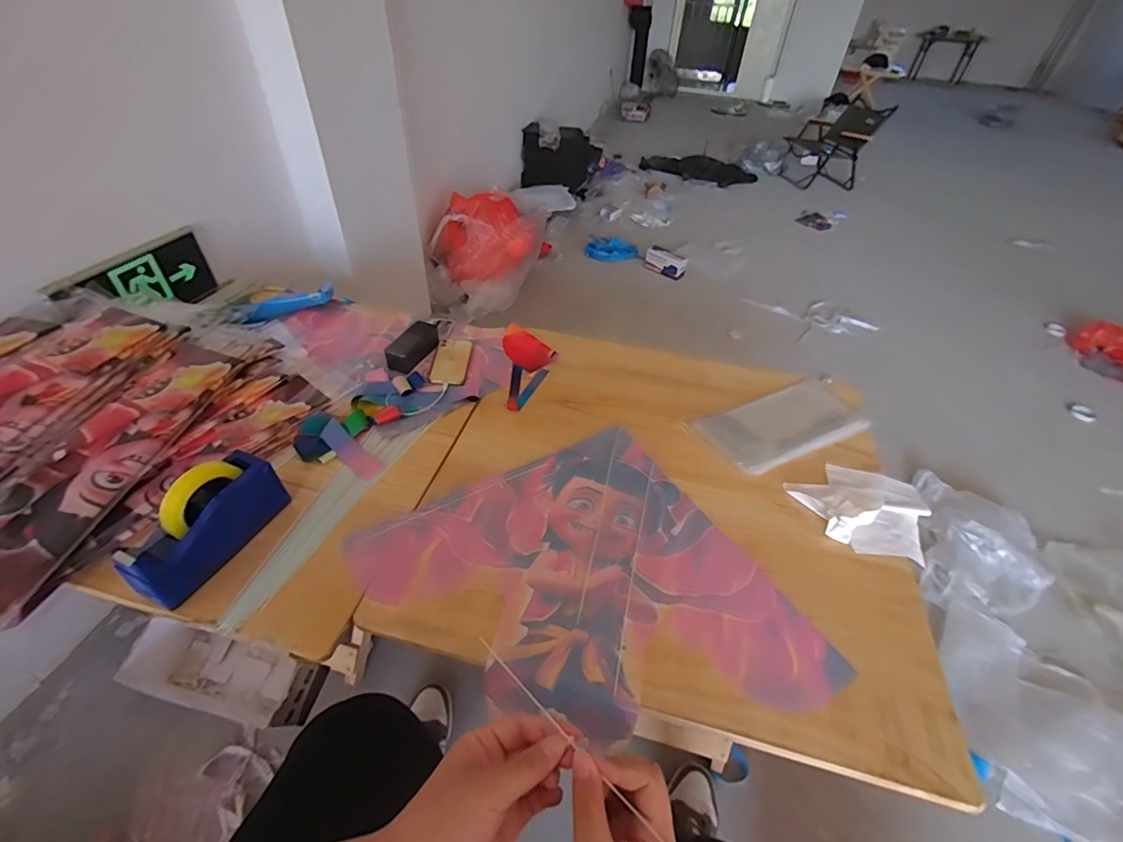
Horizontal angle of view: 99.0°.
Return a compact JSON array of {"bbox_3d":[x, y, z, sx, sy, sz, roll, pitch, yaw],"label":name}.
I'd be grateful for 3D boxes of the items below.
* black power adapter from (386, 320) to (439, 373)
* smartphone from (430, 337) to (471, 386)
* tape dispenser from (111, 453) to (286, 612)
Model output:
[{"bbox_3d":[-0.322,-0.177,1.077,0.066,0.049,0.185,17,45,11],"label":"black power adapter"},{"bbox_3d":[-0.242,-0.133,1.065,0.074,0.015,0.157,3,44,-2],"label":"smartphone"},{"bbox_3d":[-0.497,0.140,0.671,0.059,0.133,0.206,18,45,12],"label":"tape dispenser"}]

